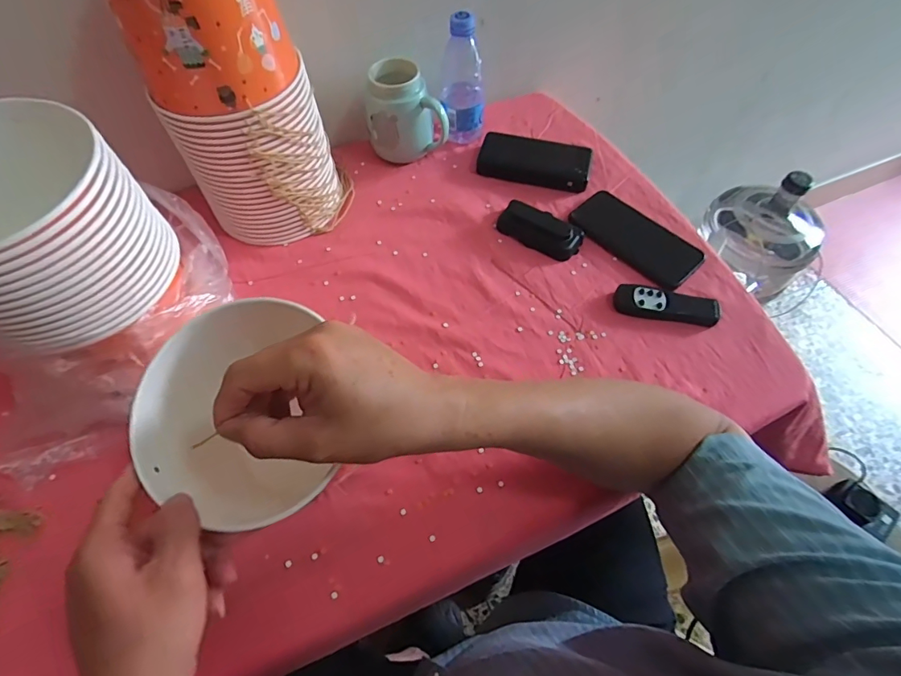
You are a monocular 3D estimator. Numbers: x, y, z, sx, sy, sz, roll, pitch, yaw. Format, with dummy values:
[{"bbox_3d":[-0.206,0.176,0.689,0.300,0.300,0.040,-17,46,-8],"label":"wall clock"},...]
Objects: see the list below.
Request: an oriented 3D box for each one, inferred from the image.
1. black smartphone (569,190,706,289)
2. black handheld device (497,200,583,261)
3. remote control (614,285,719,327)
[{"bbox_3d":[0.236,-0.132,0.590,0.077,0.009,0.161,-40,67,-20],"label":"black smartphone"},{"bbox_3d":[0.114,-0.139,0.590,0.106,0.021,0.049,30,64,16],"label":"black handheld device"},{"bbox_3d":[0.251,-0.039,0.532,0.118,0.016,0.038,10,60,6],"label":"remote control"}]

